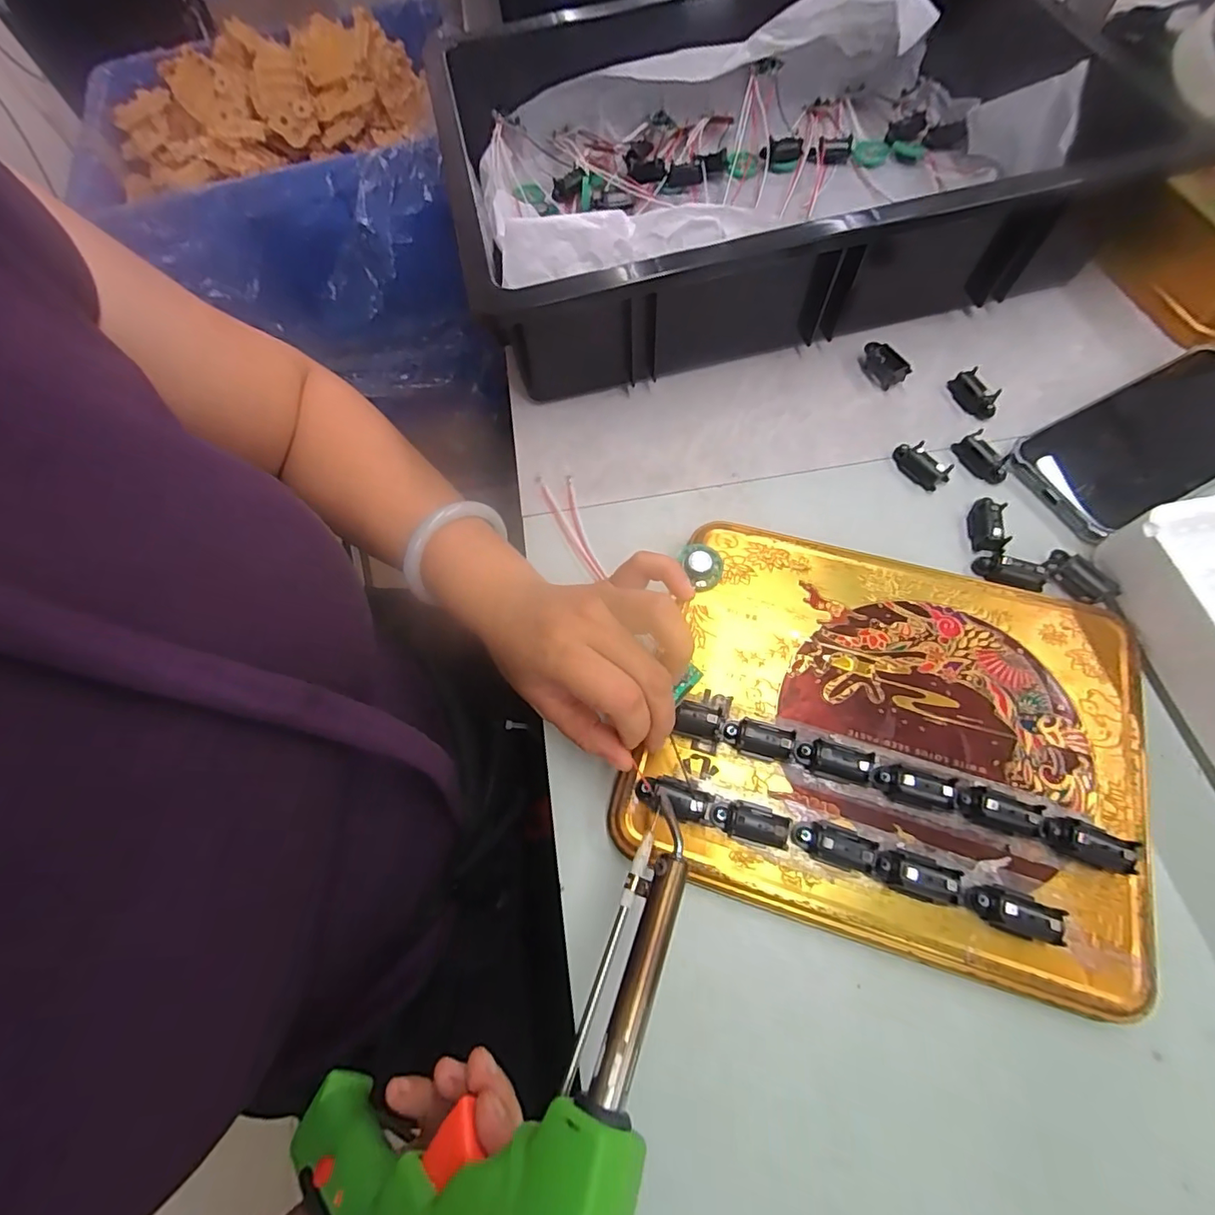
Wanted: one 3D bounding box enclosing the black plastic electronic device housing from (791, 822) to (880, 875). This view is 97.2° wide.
[{"bbox_3d":[0.104,0.109,0.243,0.035,0.018,0.017,14,69,9],"label":"black plastic electronic device housing"}]

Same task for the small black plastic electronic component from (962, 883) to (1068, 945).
[{"bbox_3d":[0.176,0.132,0.233,0.034,0.014,0.017,19,70,11],"label":"small black plastic electronic component"}]

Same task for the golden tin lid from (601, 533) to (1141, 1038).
[{"bbox_3d":[0.141,0.062,0.271,0.230,0.011,0.190,15,71,8],"label":"golden tin lid"}]

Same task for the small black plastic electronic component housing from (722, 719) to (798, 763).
[{"bbox_3d":[0.075,0.065,0.265,0.032,0.014,0.015,12,69,9],"label":"small black plastic electronic component housing"}]

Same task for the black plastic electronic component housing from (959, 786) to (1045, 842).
[{"bbox_3d":[0.181,0.094,0.246,0.035,0.014,0.014,17,70,11],"label":"black plastic electronic component housing"}]

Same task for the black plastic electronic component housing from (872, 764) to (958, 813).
[{"bbox_3d":[0.144,0.085,0.252,0.034,0.015,0.014,15,69,10],"label":"black plastic electronic component housing"}]

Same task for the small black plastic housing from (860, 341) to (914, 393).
[{"bbox_3d":[0.190,-0.168,0.370,0.013,0.018,0.035,-33,69,-10],"label":"small black plastic housing"}]

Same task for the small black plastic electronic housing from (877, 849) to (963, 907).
[{"bbox_3d":[0.138,0.119,0.239,0.033,0.015,0.018,15,69,10],"label":"small black plastic electronic housing"}]

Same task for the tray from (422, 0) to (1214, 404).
[{"bbox_3d":[0.127,-0.336,0.399,0.461,0.094,0.316,-11,67,-1],"label":"tray"}]

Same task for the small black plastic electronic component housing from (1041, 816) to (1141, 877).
[{"bbox_3d":[0.214,0.106,0.241,0.036,0.014,0.016,21,70,12],"label":"small black plastic electronic component housing"}]

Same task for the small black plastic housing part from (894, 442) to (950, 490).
[{"bbox_3d":[0.196,-0.090,0.336,0.014,0.011,0.035,-33,69,-10],"label":"small black plastic housing part"}]

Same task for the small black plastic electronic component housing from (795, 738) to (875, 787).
[{"bbox_3d":[0.109,0.074,0.258,0.033,0.015,0.016,11,69,8],"label":"small black plastic electronic component housing"}]

